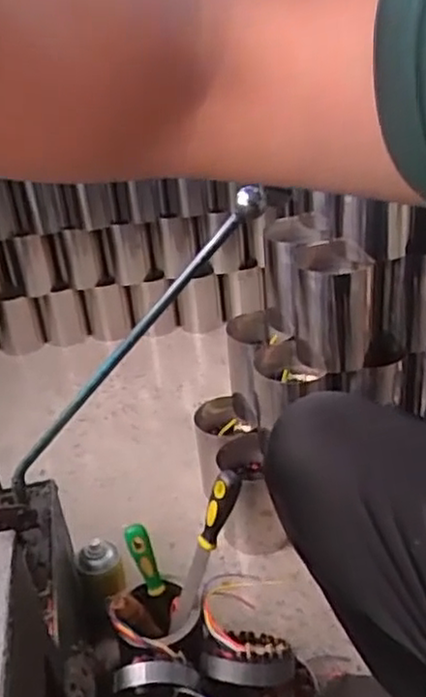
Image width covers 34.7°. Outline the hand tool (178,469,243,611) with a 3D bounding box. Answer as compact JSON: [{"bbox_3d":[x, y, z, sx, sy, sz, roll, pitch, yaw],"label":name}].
[{"bbox_3d":[-0.004,0.245,0.870,0.036,0.204,0.033,6,24,-26],"label":"hand tool"}]

